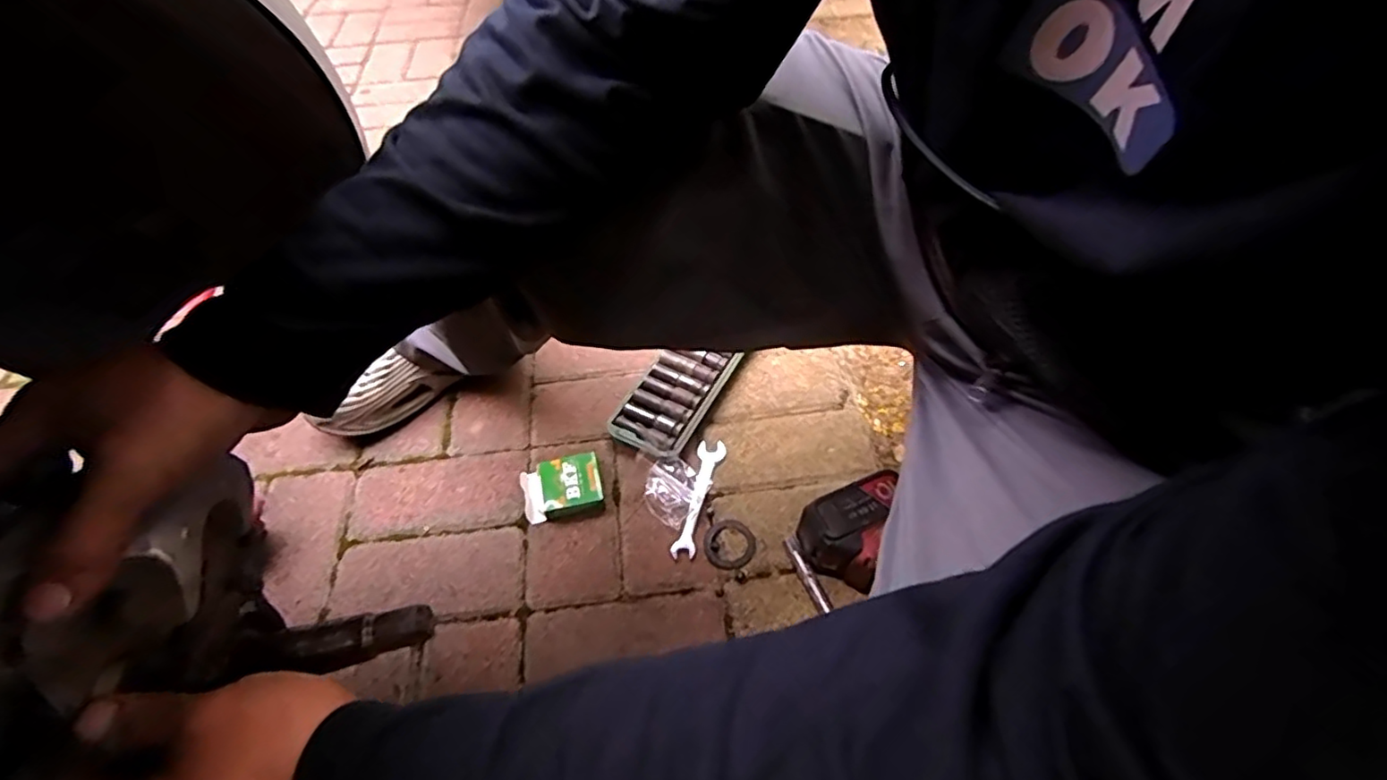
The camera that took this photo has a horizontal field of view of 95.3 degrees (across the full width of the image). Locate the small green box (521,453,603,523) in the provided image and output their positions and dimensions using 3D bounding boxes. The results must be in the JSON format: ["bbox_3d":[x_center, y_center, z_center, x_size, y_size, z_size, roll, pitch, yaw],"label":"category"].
[{"bbox_3d":[-0.148,0.108,0.713,0.087,0.024,0.069,-16,53,-12],"label":"small green box"}]

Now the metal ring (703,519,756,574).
[{"bbox_3d":[0.038,0.165,0.673,0.054,0.004,0.056,0,52,0],"label":"metal ring"}]

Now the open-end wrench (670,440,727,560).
[{"bbox_3d":[0.007,0.118,0.709,0.031,0.007,0.148,10,52,8],"label":"open-end wrench"}]

